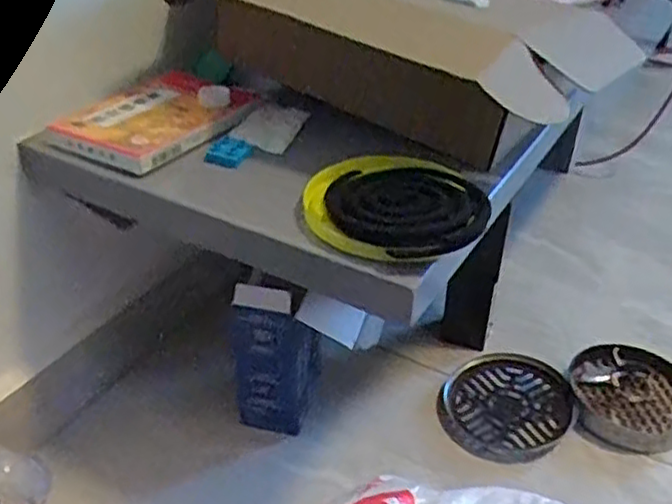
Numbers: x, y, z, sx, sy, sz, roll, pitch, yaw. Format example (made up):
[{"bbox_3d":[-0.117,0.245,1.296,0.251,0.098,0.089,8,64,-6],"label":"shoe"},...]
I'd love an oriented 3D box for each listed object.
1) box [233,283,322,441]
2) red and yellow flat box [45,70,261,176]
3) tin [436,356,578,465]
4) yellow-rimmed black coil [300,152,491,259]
[{"bbox_3d":[-0.063,0.112,0.706,0.084,0.175,0.023,8,36,9],"label":"box"},{"bbox_3d":[-0.175,-0.132,0.667,0.137,0.021,0.160,21,40,25],"label":"red and yellow flat box"},{"bbox_3d":[0.191,0.172,0.796,0.137,0.037,0.131,1,36,-1],"label":"tin"},{"bbox_3d":[0.043,-0.042,0.544,0.128,0.030,0.131,0,35,0],"label":"yellow-rimmed black coil"}]

